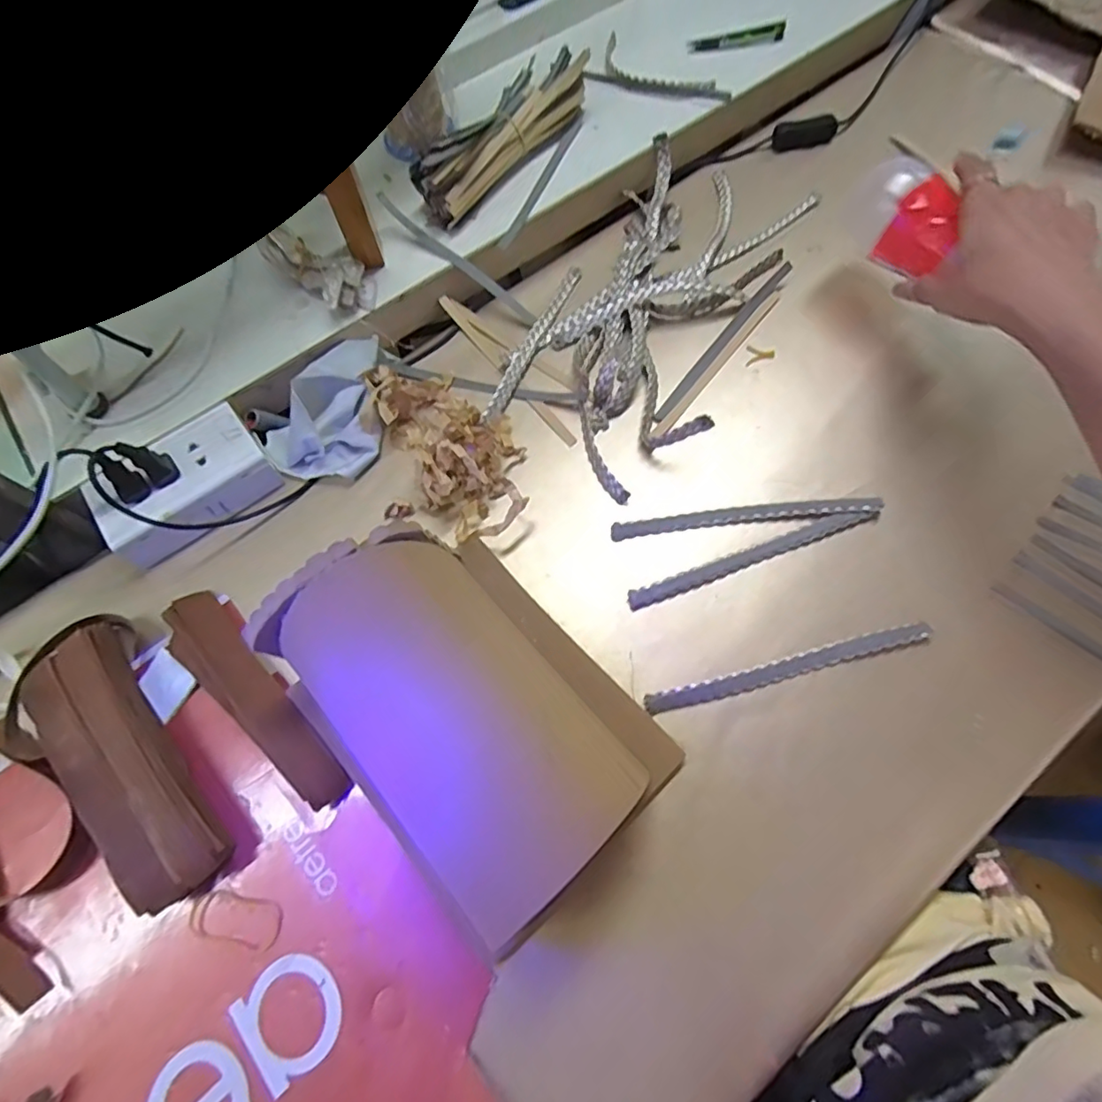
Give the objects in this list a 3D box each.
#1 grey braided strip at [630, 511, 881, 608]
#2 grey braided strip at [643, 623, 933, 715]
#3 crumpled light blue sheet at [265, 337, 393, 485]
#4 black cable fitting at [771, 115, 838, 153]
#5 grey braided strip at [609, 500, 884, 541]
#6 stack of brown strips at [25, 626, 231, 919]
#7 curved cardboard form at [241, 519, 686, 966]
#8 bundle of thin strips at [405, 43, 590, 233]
[{"bbox_3d":[0.142,0.003,0.395,0.184,0.009,0.012,-19,68,-5],"label":"grey braided strip"},{"bbox_3d":[0.154,0.077,0.364,0.189,0.008,0.011,-14,68,-2],"label":"grey braided strip"},{"bbox_3d":[-0.168,-0.117,0.445,0.086,0.044,0.129,39,75,17],"label":"crumpled light blue sheet"},{"bbox_3d":[0.250,-0.413,0.555,0.059,0.023,0.022,-1,68,3],"label":"black cable fitting"},{"bbox_3d":[0.139,-0.025,0.406,0.190,0.012,0.013,-5,68,1],"label":"grey braided strip"},{"bbox_3d":[-0.269,0.128,0.355,0.061,0.035,0.194,-39,71,-12],"label":"stack of brown strips"},{"bbox_3d":[-0.043,0.089,0.316,0.150,0.107,0.207,-40,71,-12],"label":"curved cardboard form"},{"bbox_3d":[-0.043,-0.378,0.508,0.064,0.052,0.207,28,72,14],"label":"bundle of thin strips"}]

